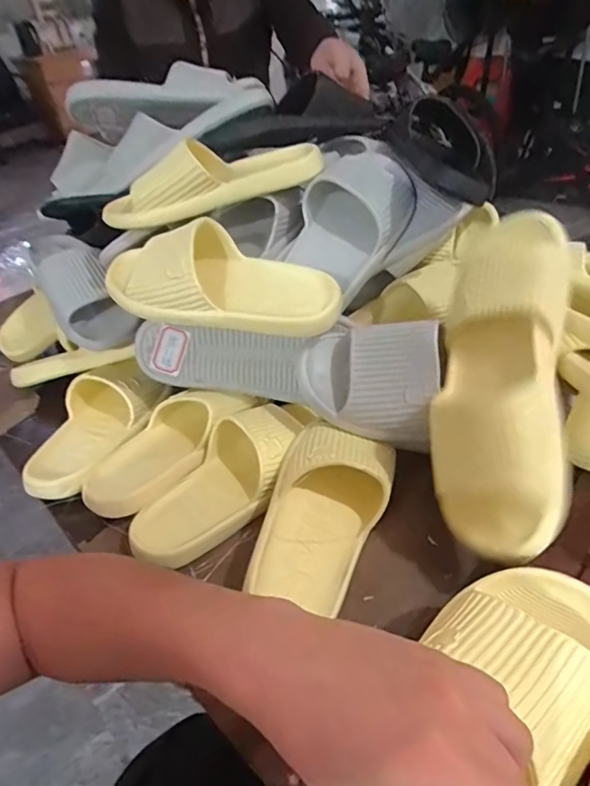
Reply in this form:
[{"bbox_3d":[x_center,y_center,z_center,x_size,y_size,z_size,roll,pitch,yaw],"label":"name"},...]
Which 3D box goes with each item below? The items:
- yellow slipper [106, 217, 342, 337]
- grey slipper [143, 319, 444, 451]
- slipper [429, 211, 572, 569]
[{"bbox_3d":[-0.084,-0.118,0.507,0.265,0.077,0.087,5,43,14],"label":"yellow slipper"},{"bbox_3d":[-0.006,-0.025,0.539,0.350,0.110,0.087,10,43,25],"label":"grey slipper"},{"bbox_3d":[0.176,-0.020,0.416,0.095,0.079,0.302,8,71,14],"label":"slipper"}]

